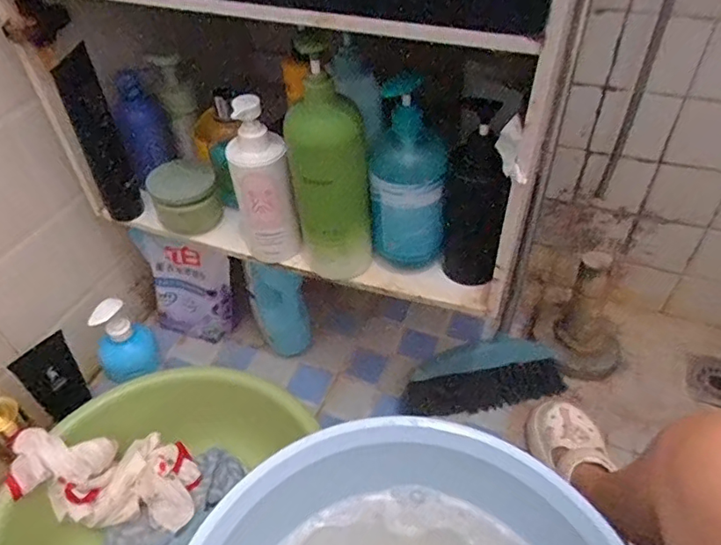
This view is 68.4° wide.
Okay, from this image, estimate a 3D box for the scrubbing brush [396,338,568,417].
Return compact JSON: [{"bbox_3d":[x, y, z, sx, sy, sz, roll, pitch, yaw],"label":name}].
[{"bbox_3d":[0.202,0.164,0.875,0.268,0.073,0.092,-5,45,-2],"label":"scrubbing brush"}]

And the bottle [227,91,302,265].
[{"bbox_3d":[-0.106,-0.090,0.584,0.057,0.192,0.060,-20,47,-16],"label":"bottle"}]

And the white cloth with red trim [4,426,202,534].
[{"bbox_3d":[-0.330,0.261,0.689,0.234,0.069,0.111,16,43,-14],"label":"white cloth with red trim"}]

